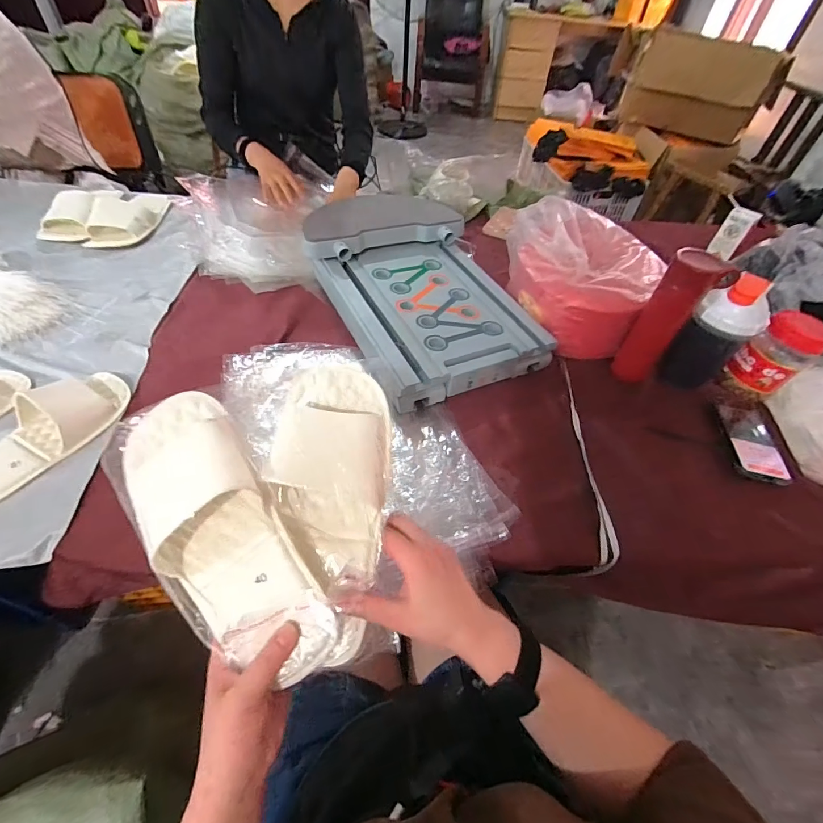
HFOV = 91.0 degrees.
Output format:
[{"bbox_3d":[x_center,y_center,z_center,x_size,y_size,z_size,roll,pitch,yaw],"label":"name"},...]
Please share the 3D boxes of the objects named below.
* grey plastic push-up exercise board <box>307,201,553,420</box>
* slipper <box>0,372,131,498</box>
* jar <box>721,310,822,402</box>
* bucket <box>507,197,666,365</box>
[{"bbox_3d":[0.009,-0.256,0.777,0.321,0.098,0.516,-18,55,-19],"label":"grey plastic push-up exercise board"},{"bbox_3d":[-0.508,0.019,0.552,0.095,0.058,0.235,25,53,15],"label":"slipper"},{"bbox_3d":[0.612,-0.092,0.684,0.089,0.137,0.089,-27,58,-25],"label":"jar"},{"bbox_3d":[0.307,-0.262,0.754,0.257,0.173,0.241,2,50,-3],"label":"bucket"}]

